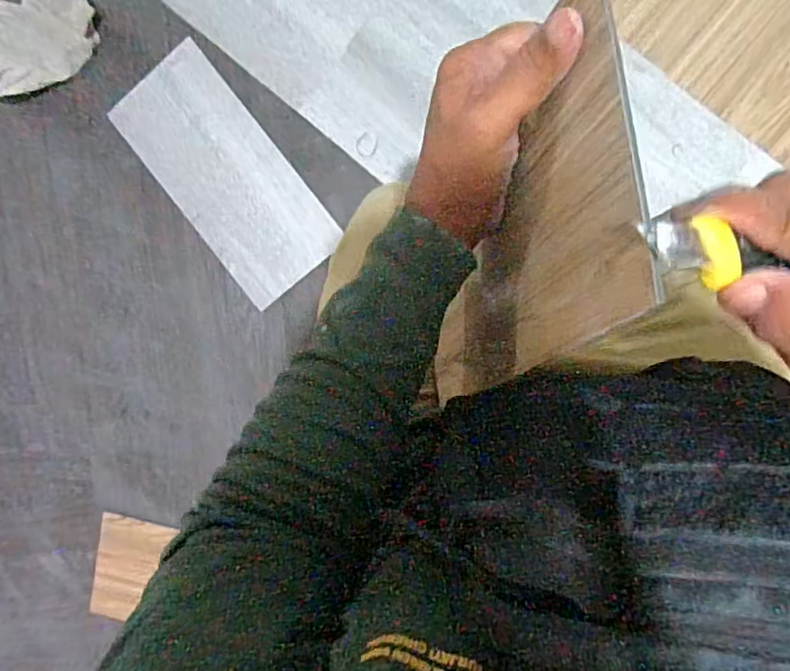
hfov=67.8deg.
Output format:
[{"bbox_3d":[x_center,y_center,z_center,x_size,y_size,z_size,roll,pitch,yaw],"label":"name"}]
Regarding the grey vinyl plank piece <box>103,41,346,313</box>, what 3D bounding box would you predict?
[{"bbox_3d":[-0.222,-0.206,0.769,0.150,0.007,0.326,-38,89,10],"label":"grey vinyl plank piece"}]

